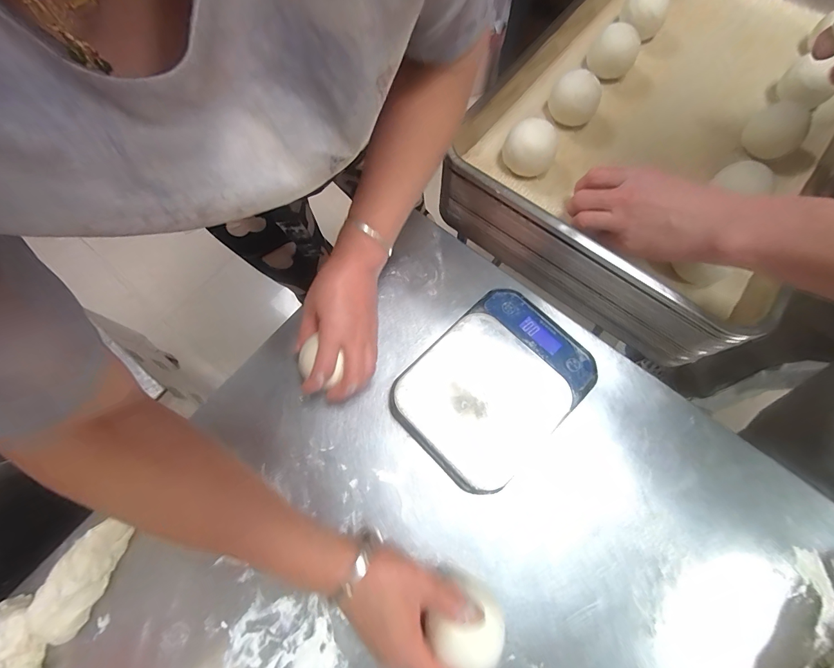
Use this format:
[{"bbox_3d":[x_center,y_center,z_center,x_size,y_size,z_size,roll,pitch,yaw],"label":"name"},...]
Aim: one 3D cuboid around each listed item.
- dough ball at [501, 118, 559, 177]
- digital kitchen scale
[{"bbox_3d":[0.139,-0.228,0.458,0.063,0.062,0.059,0,71,1],"label":"dough ball"},{"bbox_3d":[0.085,0.055,0.422,0.203,0.033,0.153,-43,76,-13],"label":"digital kitchen scale"}]

